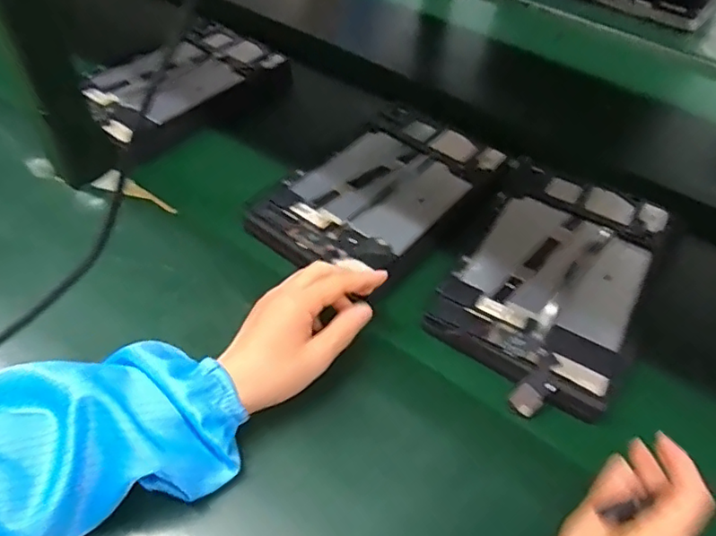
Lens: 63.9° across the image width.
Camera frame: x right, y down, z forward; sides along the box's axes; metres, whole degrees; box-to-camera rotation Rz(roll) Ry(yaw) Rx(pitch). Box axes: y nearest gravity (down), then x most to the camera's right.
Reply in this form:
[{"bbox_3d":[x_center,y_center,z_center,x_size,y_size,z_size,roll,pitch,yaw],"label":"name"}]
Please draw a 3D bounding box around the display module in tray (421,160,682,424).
[{"bbox_3d":[0.175,0.000,0.500,0.156,0.013,0.255,25,54,17],"label":"display module in tray"}]

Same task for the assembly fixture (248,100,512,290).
[{"bbox_3d":[0.031,-0.075,0.573,0.156,0.035,0.262,32,56,21],"label":"assembly fixture"}]

